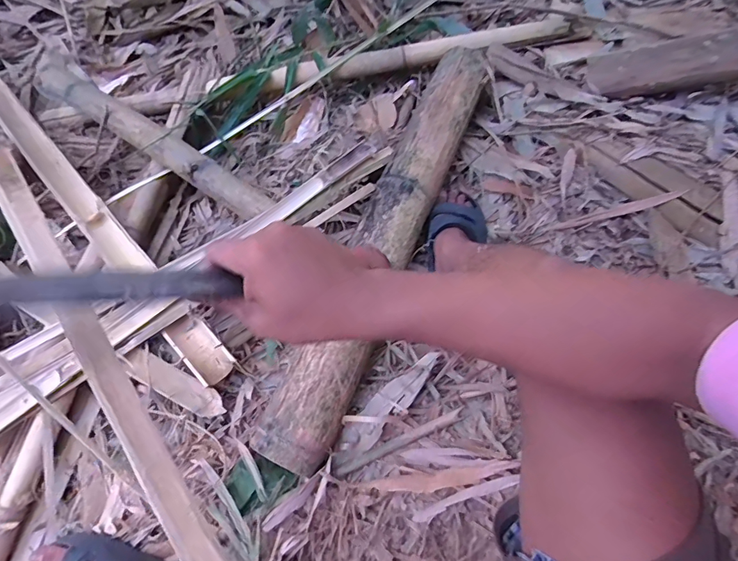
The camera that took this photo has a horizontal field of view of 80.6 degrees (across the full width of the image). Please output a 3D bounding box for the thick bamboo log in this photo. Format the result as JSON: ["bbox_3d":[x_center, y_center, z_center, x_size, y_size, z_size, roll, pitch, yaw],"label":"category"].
[{"bbox_3d":[0.034,-0.092,0.787,0.121,0.133,0.850,19,64,14],"label":"thick bamboo log"}]

